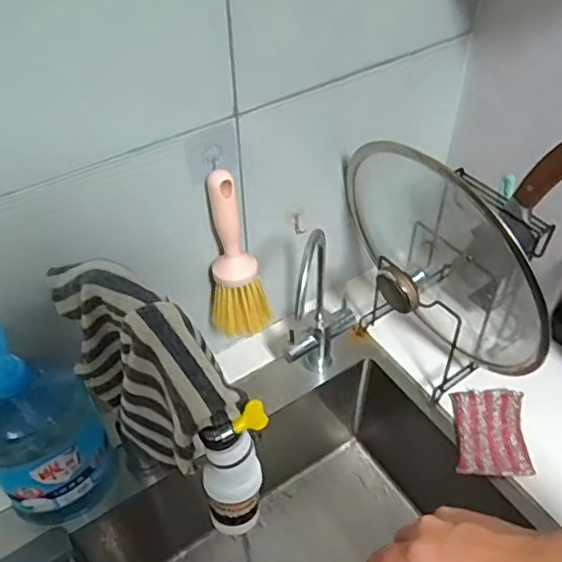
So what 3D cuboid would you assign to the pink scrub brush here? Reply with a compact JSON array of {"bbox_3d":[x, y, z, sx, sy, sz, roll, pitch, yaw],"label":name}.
[{"bbox_3d":[-0.047,-0.023,0.650,0.064,0.201,0.046,-2,45,0],"label":"pink scrub brush"}]

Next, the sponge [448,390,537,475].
[{"bbox_3d":[0.254,0.181,0.704,0.081,0.020,0.107,3,46,4],"label":"sponge"}]

